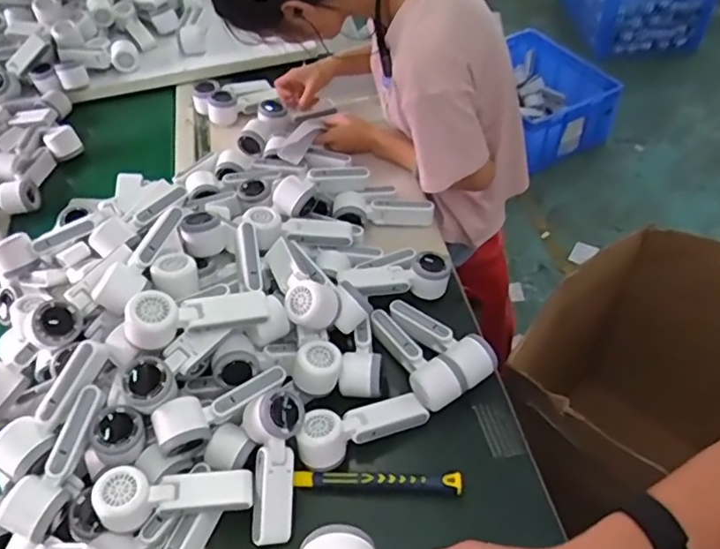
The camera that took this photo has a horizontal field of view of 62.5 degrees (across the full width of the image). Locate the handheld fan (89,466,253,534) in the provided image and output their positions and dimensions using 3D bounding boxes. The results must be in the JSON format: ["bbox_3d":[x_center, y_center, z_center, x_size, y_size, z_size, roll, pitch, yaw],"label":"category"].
[{"bbox_3d":[-0.208,0.249,0.666,0.169,0.047,0.057,0,48,-12],"label":"handheld fan"}]

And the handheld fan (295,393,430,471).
[{"bbox_3d":[0.002,0.185,0.735,0.168,0.050,0.061,-19,50,-10],"label":"handheld fan"}]

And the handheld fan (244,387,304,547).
[{"bbox_3d":[-0.101,0.220,0.693,0.063,0.072,0.172,-2,77,4],"label":"handheld fan"}]

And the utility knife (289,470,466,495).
[{"bbox_3d":[0.020,0.246,0.709,0.199,0.013,0.022,0,49,6],"label":"utility knife"}]

